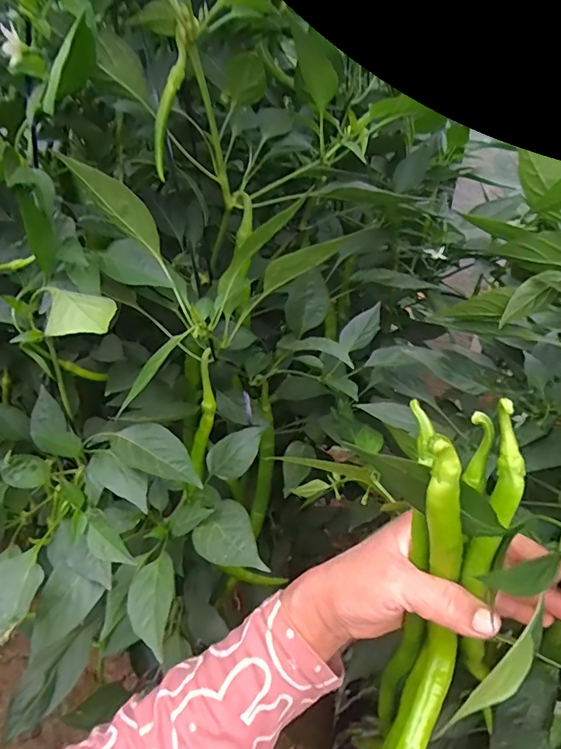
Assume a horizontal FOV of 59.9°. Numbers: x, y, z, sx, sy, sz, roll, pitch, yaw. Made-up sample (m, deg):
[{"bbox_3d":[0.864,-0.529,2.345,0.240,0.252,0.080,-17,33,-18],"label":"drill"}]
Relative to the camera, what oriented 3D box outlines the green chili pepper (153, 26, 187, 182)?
[{"bbox_3d":[-0.067,-0.159,0.292,0.013,0.080,0.013,4,20,-39],"label":"green chili pepper"}]

